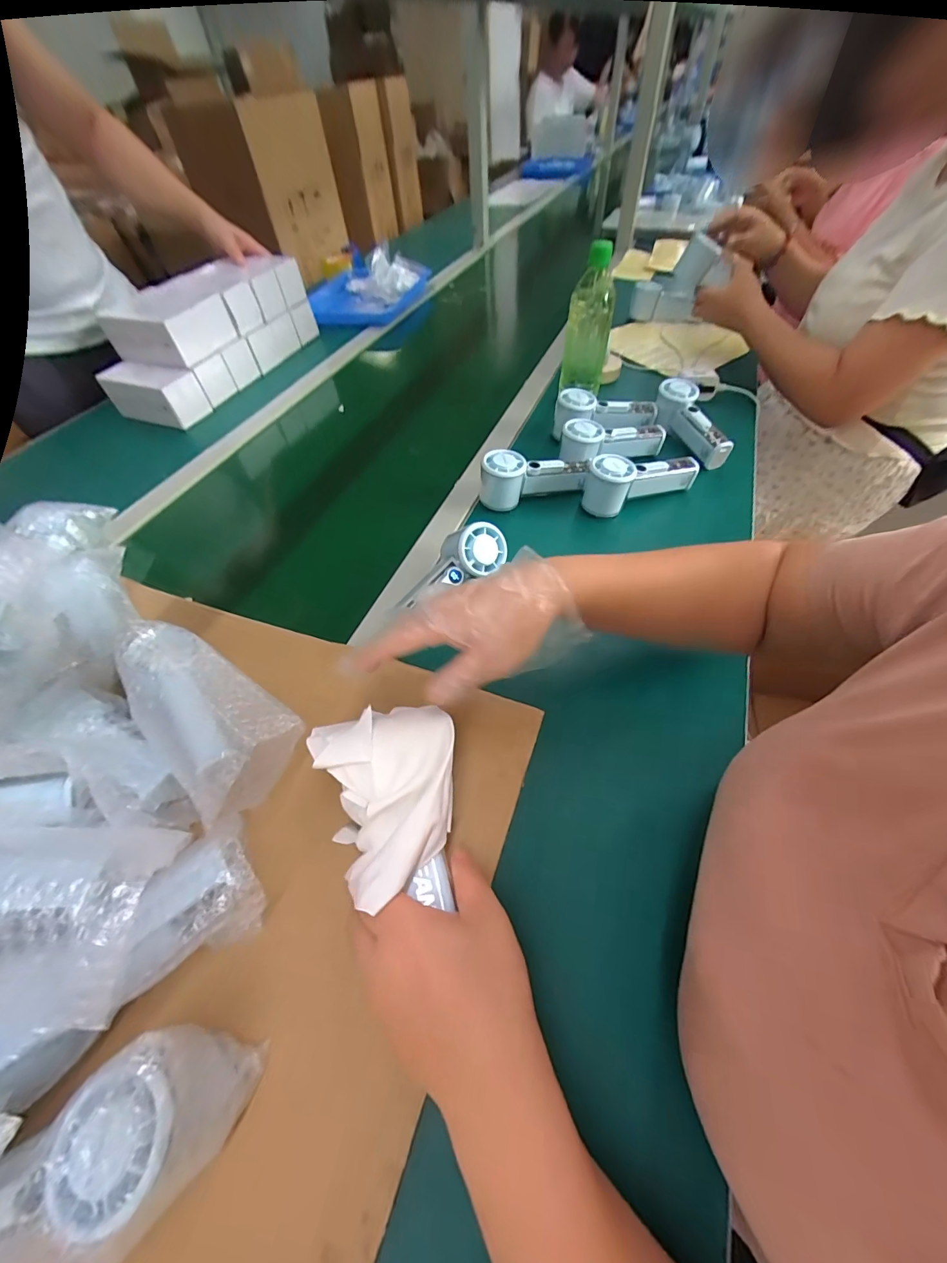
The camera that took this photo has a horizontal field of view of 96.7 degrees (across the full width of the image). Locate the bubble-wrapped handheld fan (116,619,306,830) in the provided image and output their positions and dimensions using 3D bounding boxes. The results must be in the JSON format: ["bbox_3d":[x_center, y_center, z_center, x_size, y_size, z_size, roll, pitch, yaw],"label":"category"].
[{"bbox_3d":[-0.232,0.067,0.355,0.186,0.058,0.090,29,61,23],"label":"bubble-wrapped handheld fan"}]

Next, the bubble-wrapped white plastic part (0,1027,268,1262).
[{"bbox_3d":[-0.214,0.291,0.193,0.210,0.058,0.074,-37,59,-21],"label":"bubble-wrapped white plastic part"}]

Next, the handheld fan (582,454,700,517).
[{"bbox_3d":[0.215,-0.201,0.542,0.150,0.058,0.051,-24,55,-13],"label":"handheld fan"}]

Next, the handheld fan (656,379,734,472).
[{"bbox_3d":[0.317,-0.307,0.615,0.053,0.057,0.143,-12,53,-4],"label":"handheld fan"}]

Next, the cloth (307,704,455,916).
[{"bbox_3d":[-0.060,0.116,0.298,0.101,0.041,0.124,-12,53,-4],"label":"cloth"}]

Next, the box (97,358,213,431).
[{"bbox_3d":[-0.570,-0.426,0.754,0.160,0.074,0.079,17,57,16],"label":"box"}]

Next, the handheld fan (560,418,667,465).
[{"bbox_3d":[0.196,-0.266,0.590,0.164,0.045,0.054,-8,52,-18],"label":"handheld fan"}]

